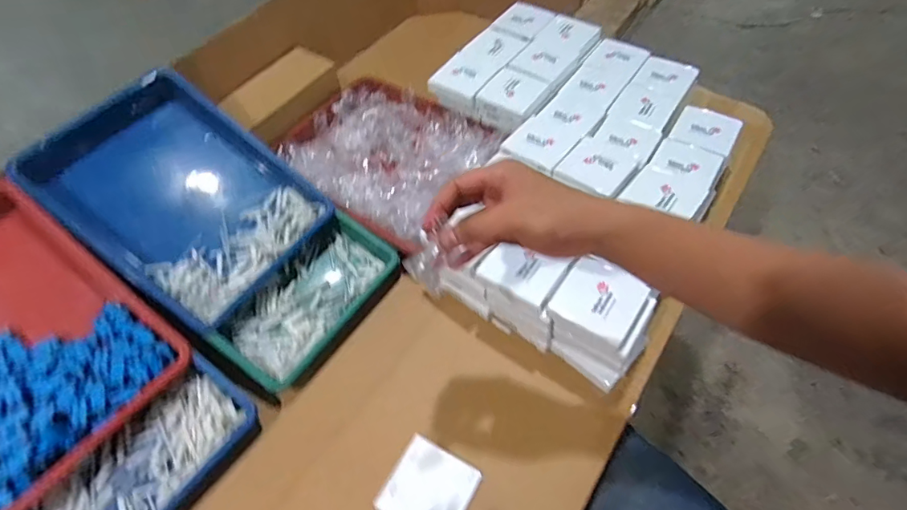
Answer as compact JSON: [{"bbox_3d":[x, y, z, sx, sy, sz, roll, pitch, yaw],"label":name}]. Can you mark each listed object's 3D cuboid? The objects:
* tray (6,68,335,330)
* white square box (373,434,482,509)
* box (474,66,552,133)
[{"bbox_3d":[-0.360,-0.085,0.639,0.327,0.055,0.240,38,59,1],"label":"tray"},{"bbox_3d":[-0.027,0.255,0.524,0.089,0.016,0.089,23,59,19],"label":"white square box"},{"bbox_3d":[0.096,-0.244,0.765,0.088,0.050,0.091,33,62,24],"label":"box"}]

